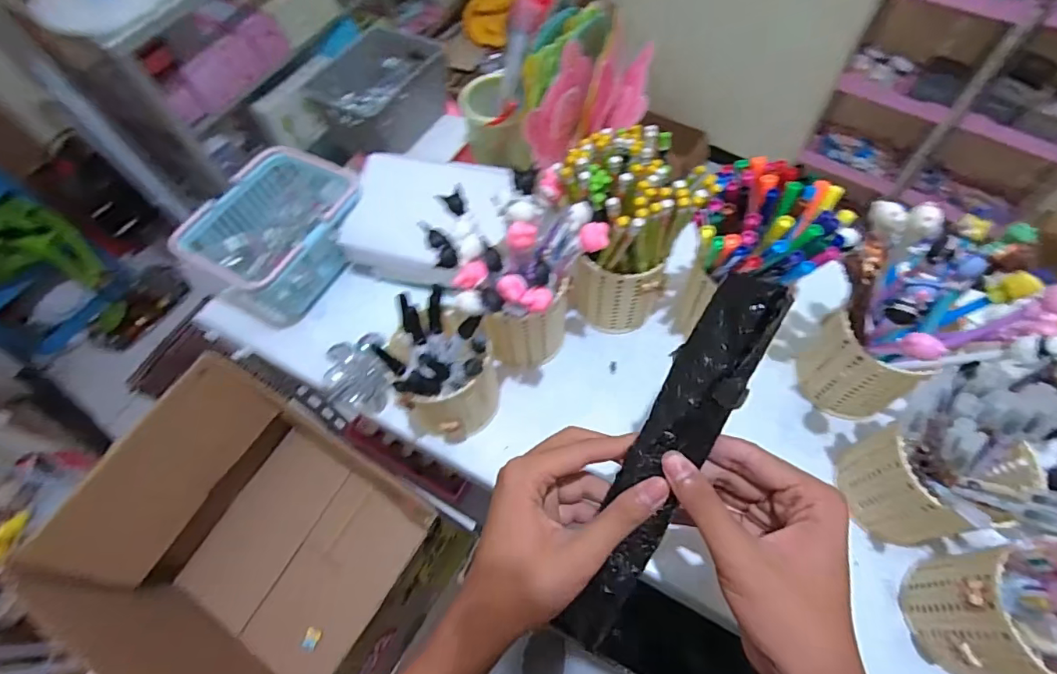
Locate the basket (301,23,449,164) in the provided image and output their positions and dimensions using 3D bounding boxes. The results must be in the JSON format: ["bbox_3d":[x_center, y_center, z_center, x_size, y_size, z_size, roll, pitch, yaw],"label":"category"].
[{"bbox_3d":[-0.172,-0.289,0.589,0.111,0.073,0.145,20,65,14],"label":"basket"}]

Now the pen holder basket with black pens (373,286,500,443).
[{"bbox_3d":[-0.074,0.030,0.427,0.076,0.119,0.085,16,64,12],"label":"pen holder basket with black pens"}]

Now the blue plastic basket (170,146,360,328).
[{"bbox_3d":[-0.260,-0.107,0.537,0.126,0.094,0.167,26,66,17],"label":"blue plastic basket"}]

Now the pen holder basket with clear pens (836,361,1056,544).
[{"bbox_3d":[0.299,0.090,0.357,0.090,0.140,0.100,15,64,12],"label":"pen holder basket with clear pens"}]

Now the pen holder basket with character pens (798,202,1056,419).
[{"bbox_3d":[0.286,-0.007,0.380,0.121,0.176,0.109,-2,62,3],"label":"pen holder basket with character pens"}]

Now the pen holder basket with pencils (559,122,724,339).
[{"bbox_3d":[0.087,-0.086,0.442,0.088,0.175,0.093,-29,64,-11],"label":"pen holder basket with pencils"}]

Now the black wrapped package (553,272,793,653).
[{"bbox_3d":[0.079,0.077,0.294,0.040,0.036,0.243,25,99,17],"label":"black wrapped package"}]

